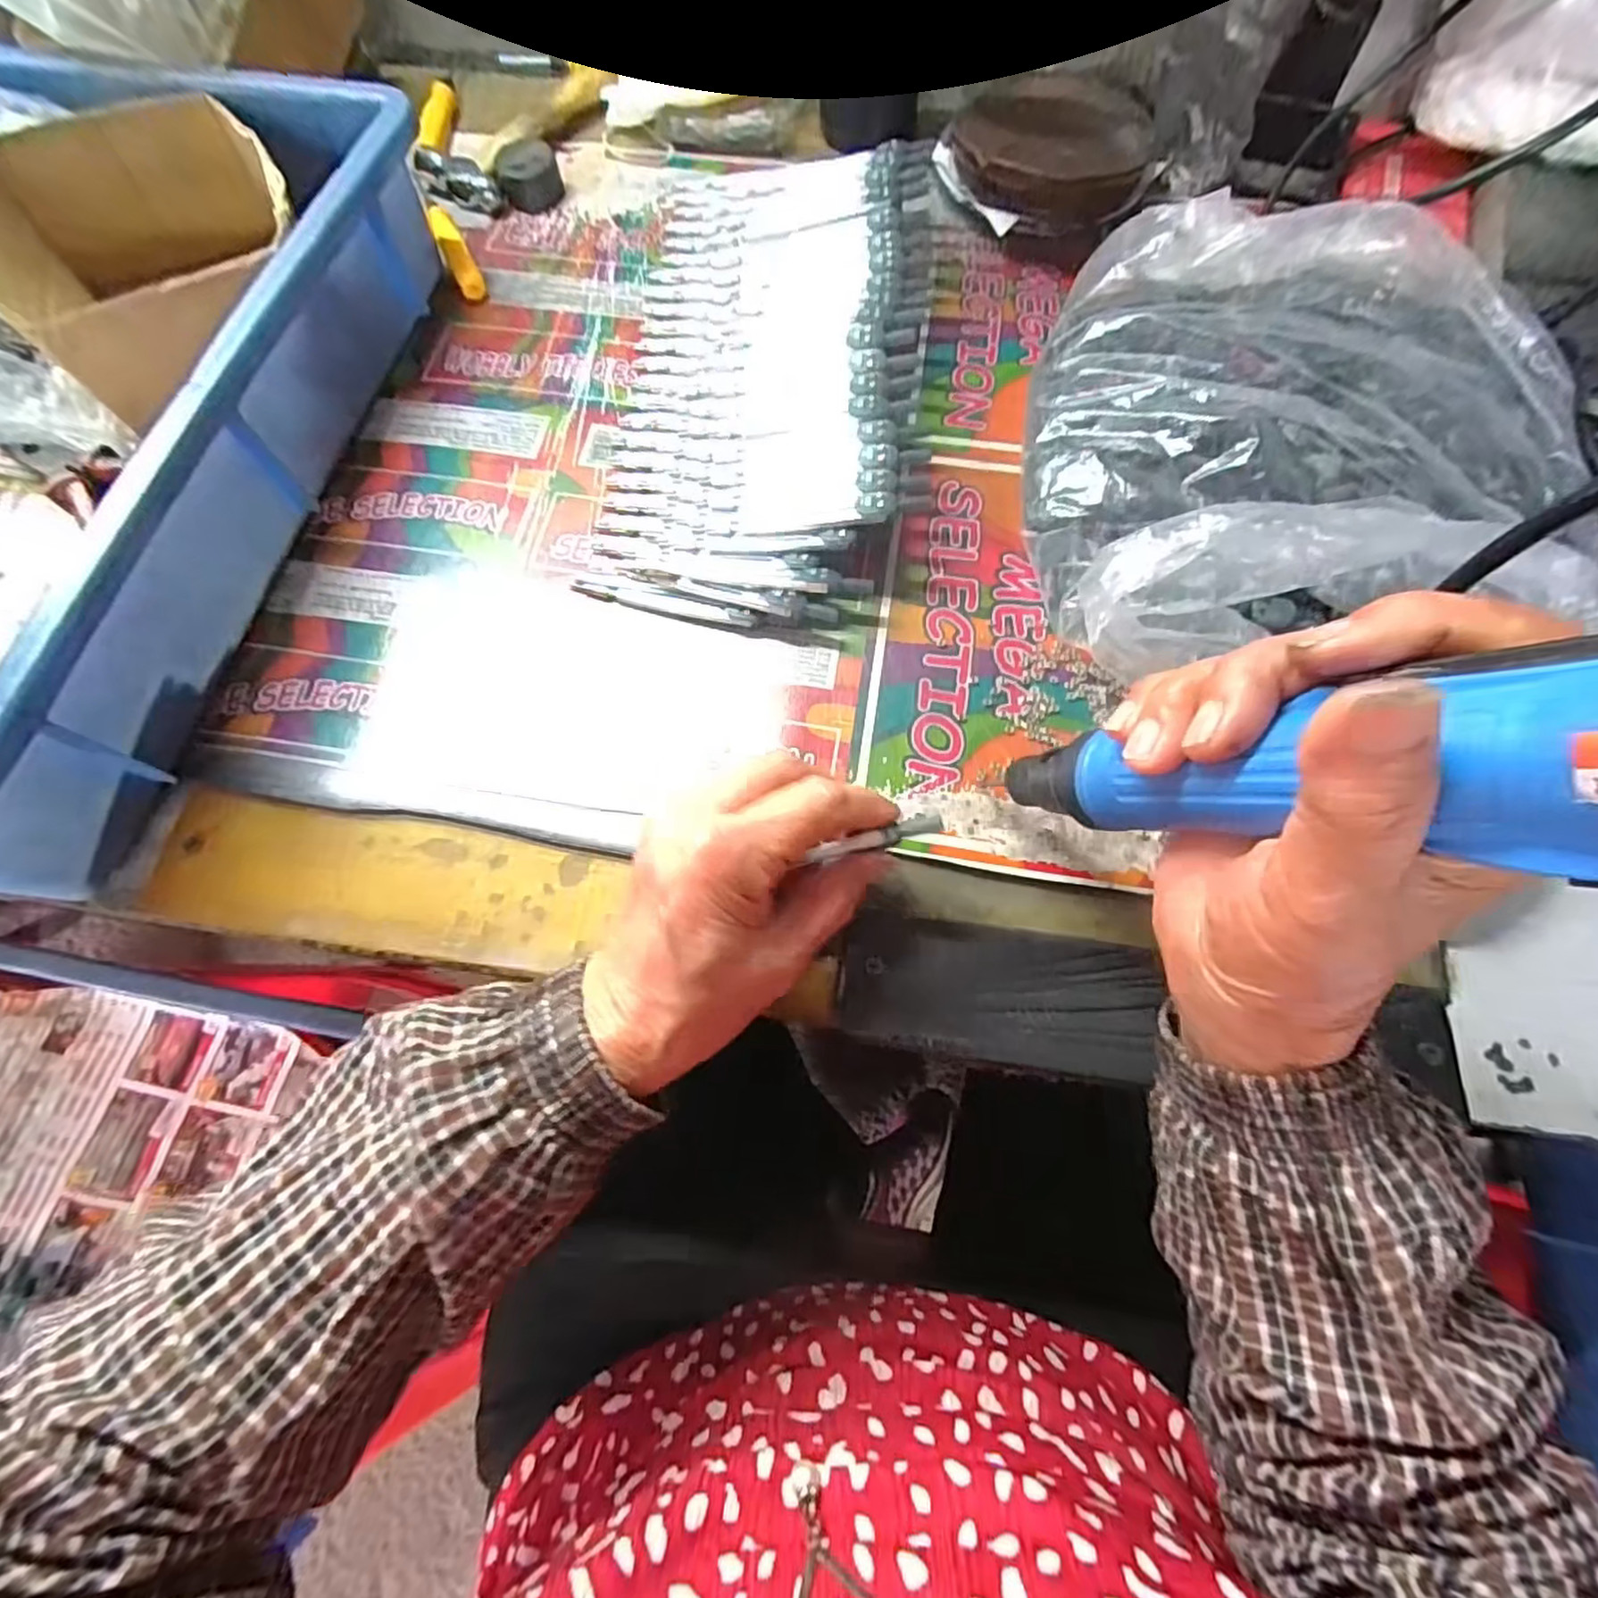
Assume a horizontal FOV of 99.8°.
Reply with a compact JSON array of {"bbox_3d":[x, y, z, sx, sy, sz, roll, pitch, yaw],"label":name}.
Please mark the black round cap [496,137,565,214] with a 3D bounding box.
[{"bbox_3d":[-0.174,-0.403,0.433,0.037,0.019,0.039,-10,70,-5],"label":"black round cap"}]

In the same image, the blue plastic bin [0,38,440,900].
[{"bbox_3d":[-0.380,-0.176,0.314,0.292,0.089,0.420,10,70,2],"label":"blue plastic bin"}]

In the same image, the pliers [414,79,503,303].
[{"bbox_3d":[-0.217,-0.391,0.427,0.043,0.017,0.192,-17,71,-7],"label":"pliers"}]

